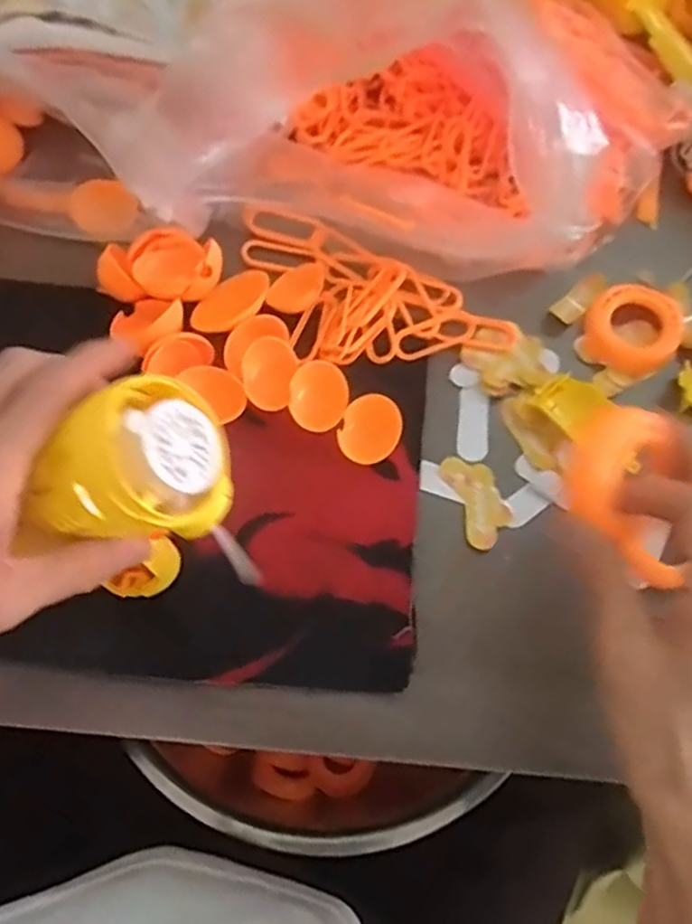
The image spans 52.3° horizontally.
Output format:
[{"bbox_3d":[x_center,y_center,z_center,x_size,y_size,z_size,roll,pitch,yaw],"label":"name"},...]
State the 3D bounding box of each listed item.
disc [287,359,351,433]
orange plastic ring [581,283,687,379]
[{"bbox_3d":[-0.015,-0.039,0.414,0.035,0.006,0.042,5,70,0],"label":"disc"},{"bbox_3d":[0.181,-0.084,0.443,0.056,0.014,0.055,1,70,-2],"label":"orange plastic ring"}]

